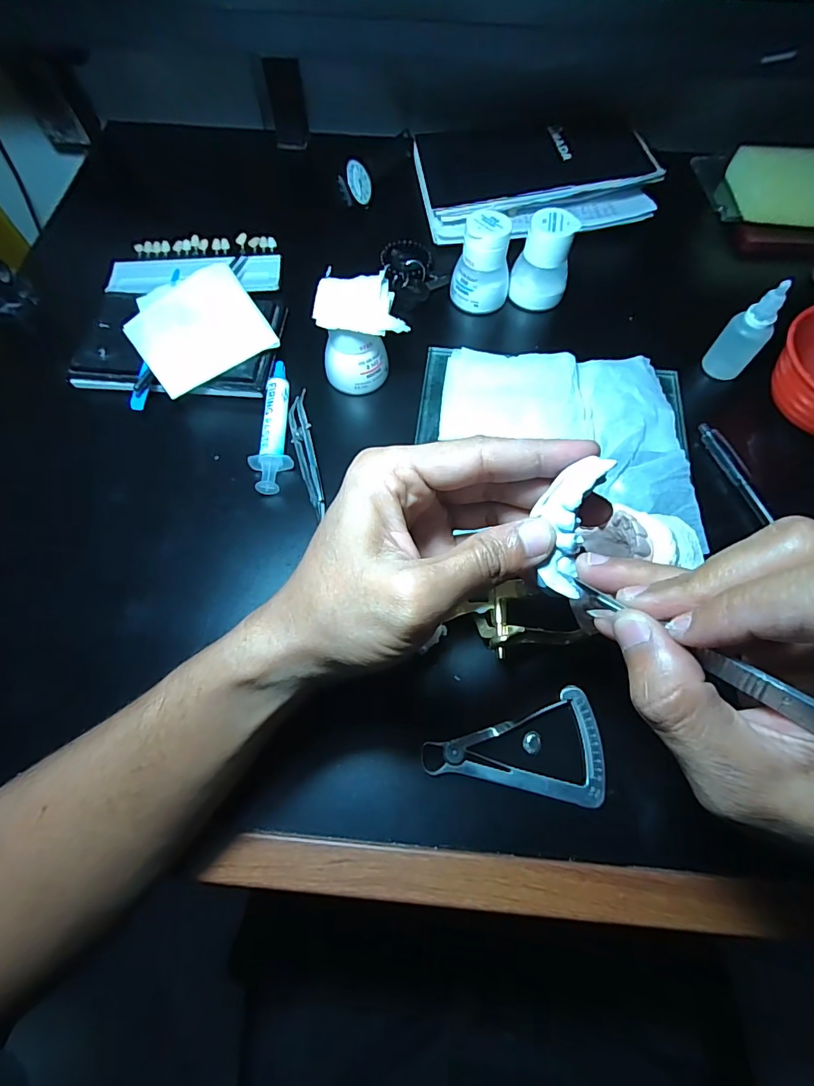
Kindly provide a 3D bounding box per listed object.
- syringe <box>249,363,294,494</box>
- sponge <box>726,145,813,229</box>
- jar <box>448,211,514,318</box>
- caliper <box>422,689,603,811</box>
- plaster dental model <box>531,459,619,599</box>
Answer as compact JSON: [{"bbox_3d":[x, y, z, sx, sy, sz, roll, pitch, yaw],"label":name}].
[{"bbox_3d":[-0.101,-0.090,0.345,0.026,0.012,0.117,-4,67,-2],"label":"syringe"},{"bbox_3d":[0.369,-0.338,0.438,0.107,0.029,0.073,9,67,4],"label":"sponge"},{"bbox_3d":[0.064,-0.233,0.386,0.048,0.062,0.043,9,67,4],"label":"jar"},{"bbox_3d":[0.062,0.112,0.264,0.100,0.006,0.059,5,67,2],"label":"caliper"},{"bbox_3d":[0.062,-0.006,0.177,0.019,0.012,0.052,7,103,3],"label":"plaster dental model"}]

